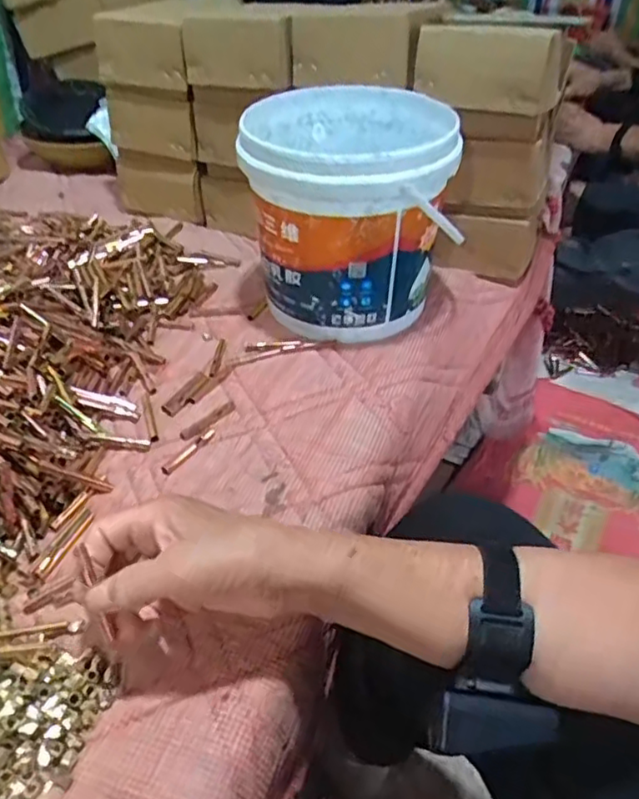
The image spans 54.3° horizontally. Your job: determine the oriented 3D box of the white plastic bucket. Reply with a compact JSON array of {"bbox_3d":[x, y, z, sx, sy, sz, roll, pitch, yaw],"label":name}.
[{"bbox_3d":[0.028,-0.190,0.656,0.194,0.208,0.204,3,40,1],"label":"white plastic bucket"}]

